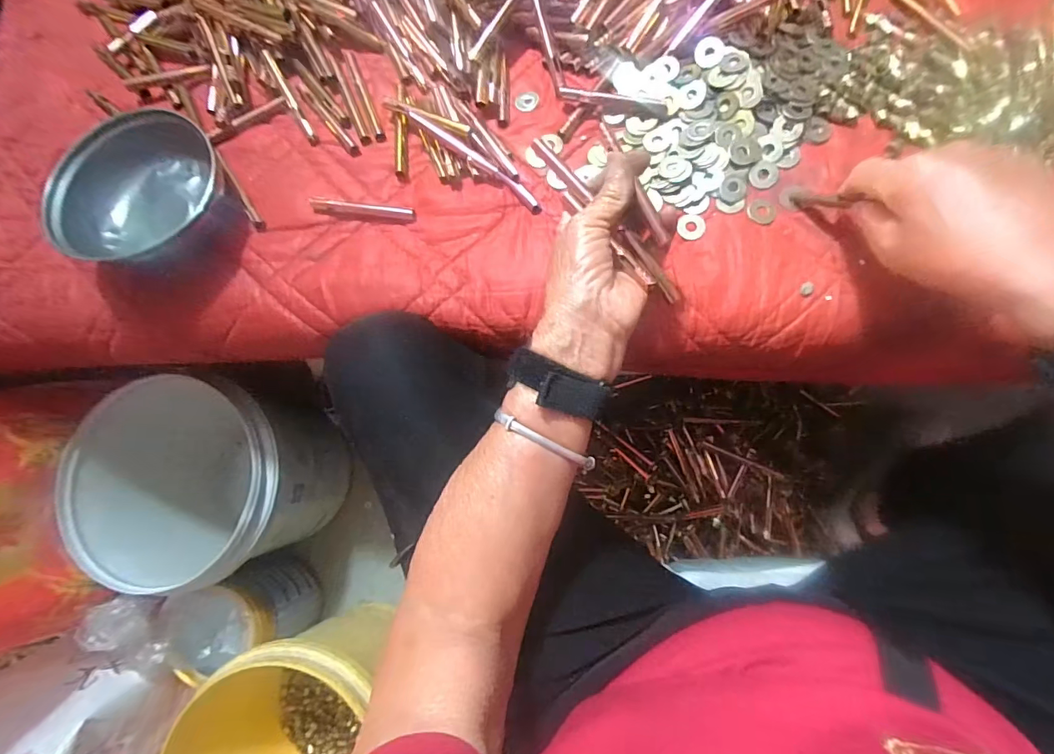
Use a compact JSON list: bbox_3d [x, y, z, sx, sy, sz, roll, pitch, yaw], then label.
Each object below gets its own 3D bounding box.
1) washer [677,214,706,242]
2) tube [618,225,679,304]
[{"bbox_3d":[0.131,-0.119,0.375,0.023,0.004,0.021,-1,80,7],"label":"washer"},{"bbox_3d":[0.086,-0.079,0.329,0.010,0.010,0.064,-38,94,3],"label":"tube"}]

